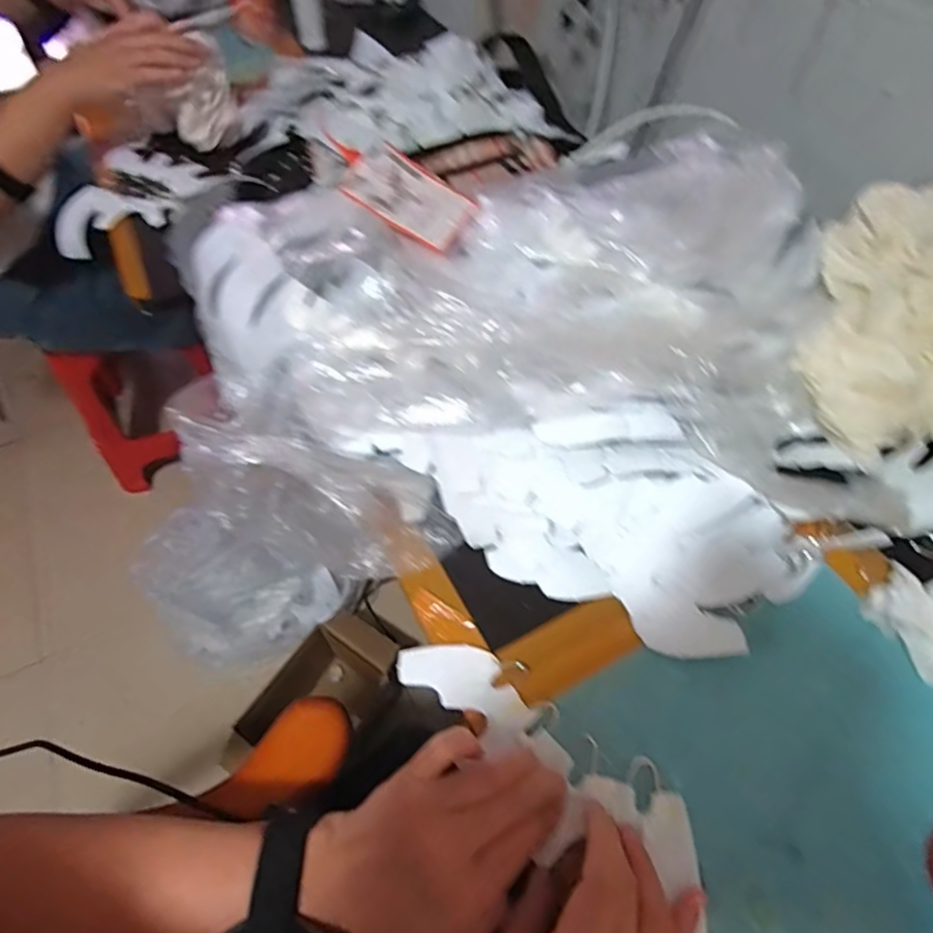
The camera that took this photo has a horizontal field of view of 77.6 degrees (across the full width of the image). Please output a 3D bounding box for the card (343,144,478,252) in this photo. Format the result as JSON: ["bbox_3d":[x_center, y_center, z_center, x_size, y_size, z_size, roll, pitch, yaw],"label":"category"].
[{"bbox_3d":[-0.047,-0.236,0.508,0.104,0.010,0.089,31,57,-8],"label":"card"}]

